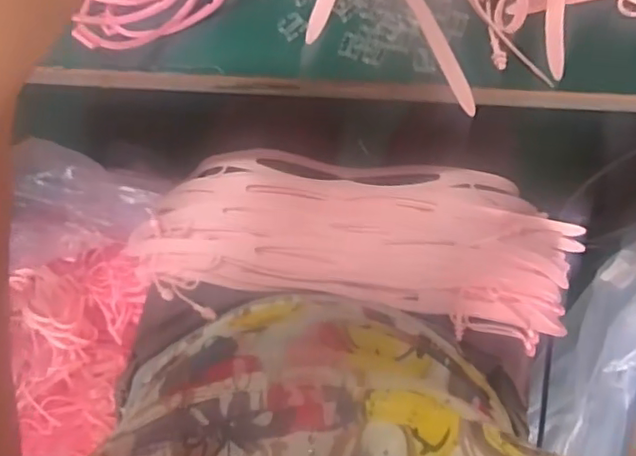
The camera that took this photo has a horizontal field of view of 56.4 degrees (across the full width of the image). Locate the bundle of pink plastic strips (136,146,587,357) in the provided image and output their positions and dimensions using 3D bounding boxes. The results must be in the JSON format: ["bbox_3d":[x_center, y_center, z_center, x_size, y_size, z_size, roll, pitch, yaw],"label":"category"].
[{"bbox_3d":[0.040,0.011,0.561,0.438,0.061,0.160,7,80,1],"label":"bundle of pink plastic strips"}]

